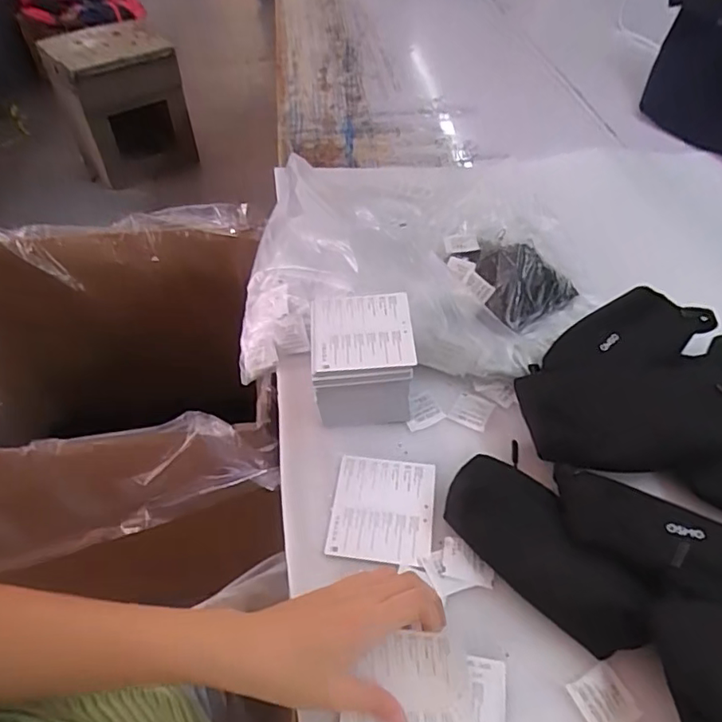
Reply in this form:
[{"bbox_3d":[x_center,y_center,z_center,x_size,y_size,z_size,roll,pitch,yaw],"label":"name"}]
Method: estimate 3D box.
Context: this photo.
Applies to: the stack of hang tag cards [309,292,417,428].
[{"bbox_3d":[0.002,0.004,0.551,0.094,0.095,0.106,-4,48,-2],"label":"stack of hang tag cards"}]

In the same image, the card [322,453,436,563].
[{"bbox_3d":[0.020,0.133,0.498,0.089,0.006,0.100,6,46,6],"label":"card"}]

